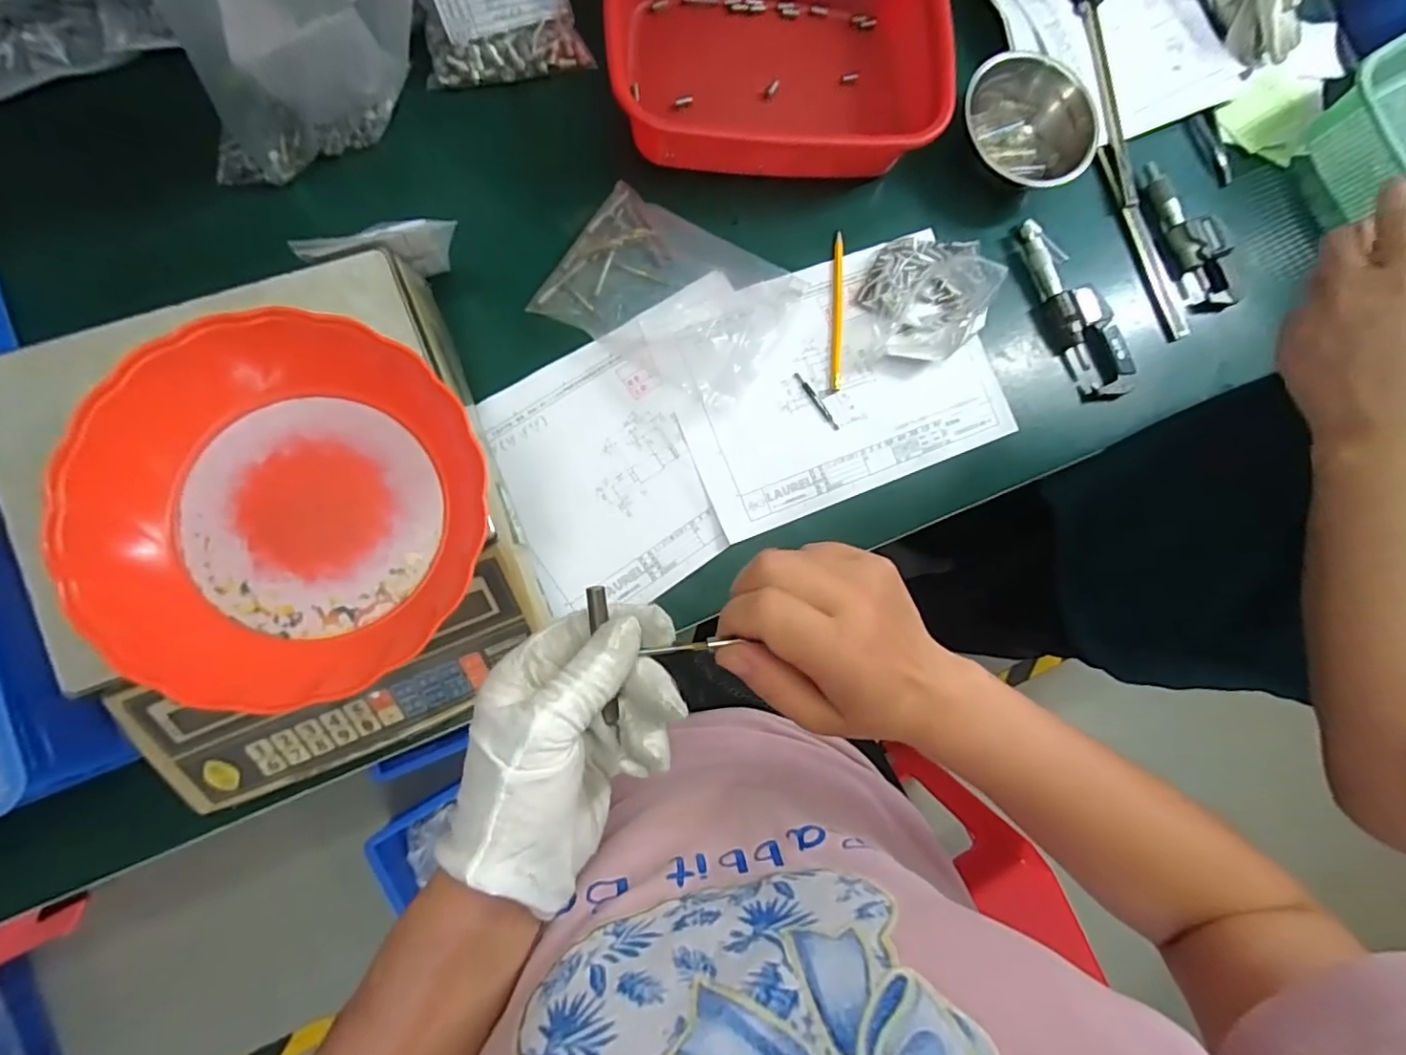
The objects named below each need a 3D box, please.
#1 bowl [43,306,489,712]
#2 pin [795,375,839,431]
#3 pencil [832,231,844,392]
[{"bbox_3d":[-0.235,-0.011,0.353,0.209,0.056,0.209,1,85,-9],"label":"bowl"},{"bbox_3d":[0.104,-0.115,0.554,0.007,0.004,0.062,-35,91,-11],"label":"pin"},{"bbox_3d":[0.125,-0.198,0.556,0.010,0.004,0.145,2,84,-9],"label":"pencil"}]

